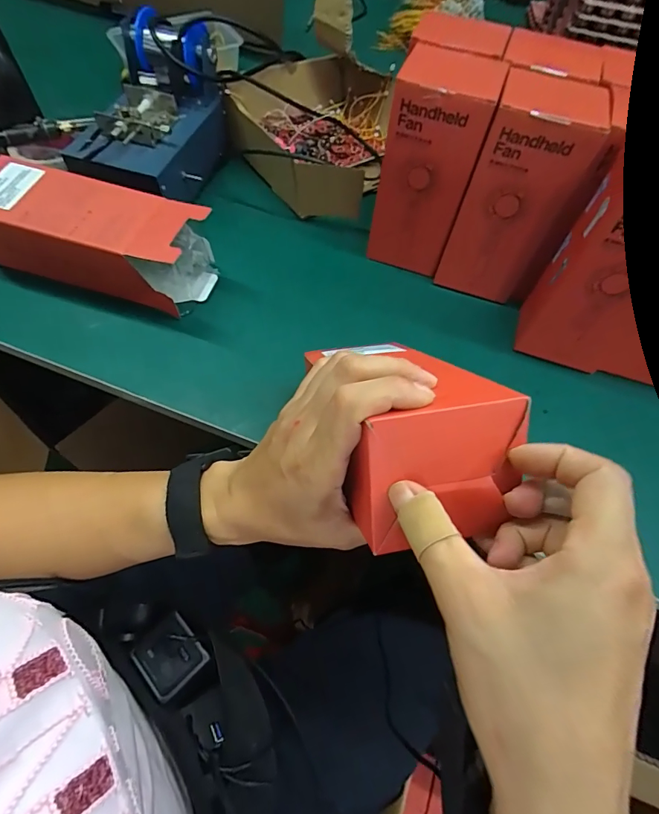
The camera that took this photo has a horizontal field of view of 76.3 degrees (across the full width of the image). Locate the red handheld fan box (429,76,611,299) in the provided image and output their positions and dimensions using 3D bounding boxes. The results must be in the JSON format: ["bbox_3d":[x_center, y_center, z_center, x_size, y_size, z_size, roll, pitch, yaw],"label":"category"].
[{"bbox_3d":[0.181,-0.206,0.409,0.091,0.194,0.073,21,63,8],"label":"red handheld fan box"}]

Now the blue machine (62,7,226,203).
[{"bbox_3d":[-0.210,-0.334,0.497,0.139,0.133,0.212,10,62,3],"label":"blue machine"}]

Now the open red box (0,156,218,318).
[{"bbox_3d":[-0.240,-0.176,0.435,0.226,0.081,0.082,16,62,6],"label":"open red box"}]

